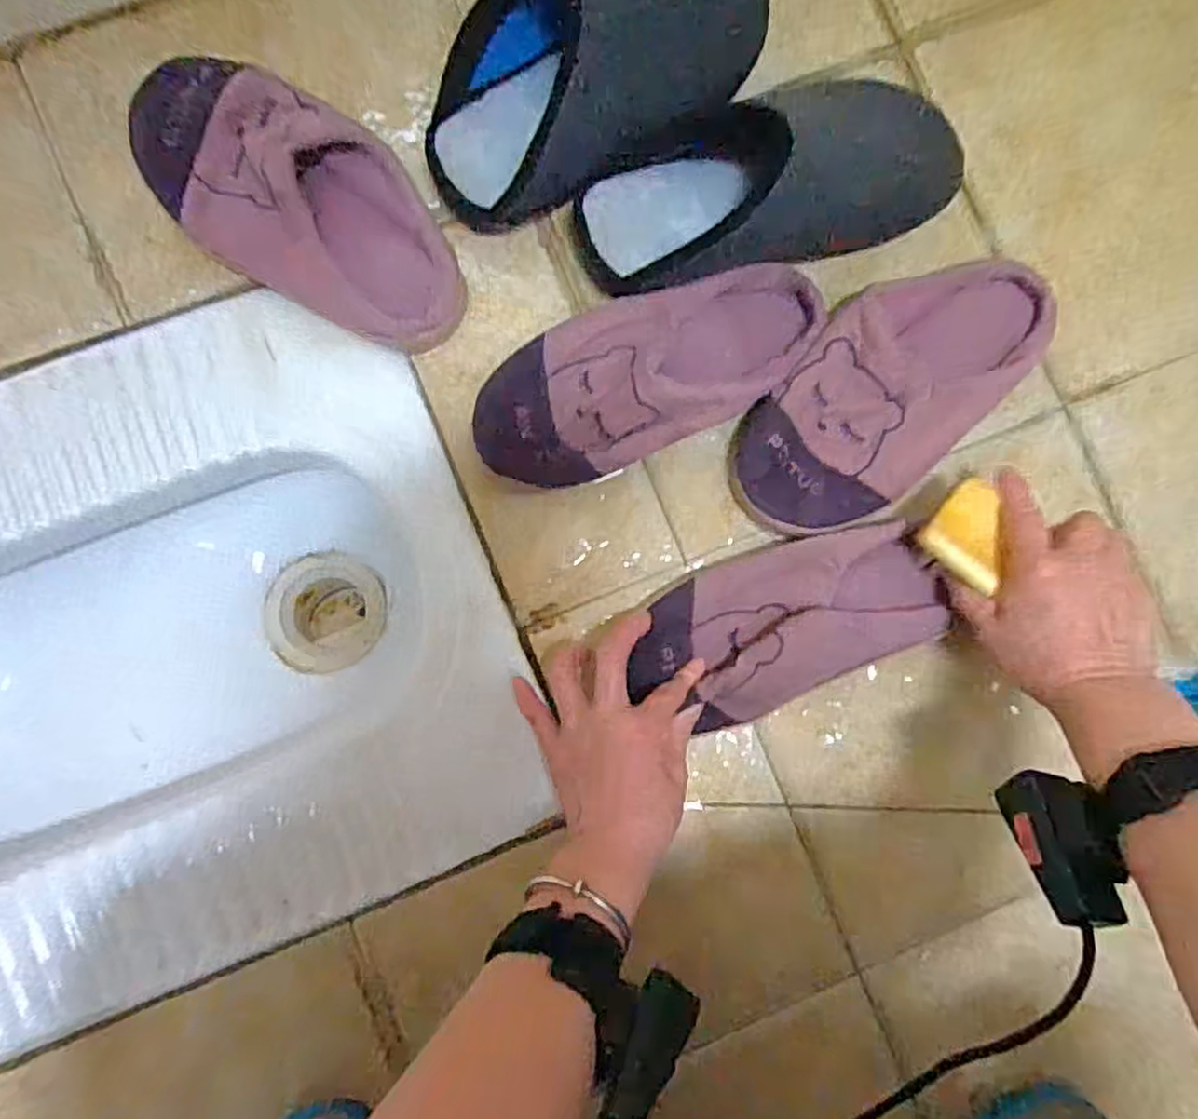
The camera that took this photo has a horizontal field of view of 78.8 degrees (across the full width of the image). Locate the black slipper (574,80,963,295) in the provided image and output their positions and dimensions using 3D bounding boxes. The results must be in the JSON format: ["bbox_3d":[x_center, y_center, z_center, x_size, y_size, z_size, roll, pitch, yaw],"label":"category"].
[{"bbox_3d":[0.114,-0.248,0.494,0.263,0.069,0.098,-16,87,-2],"label":"black slipper"}]

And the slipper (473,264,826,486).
[{"bbox_3d":[0.034,-0.126,0.490,0.246,0.056,0.103,-23,88,-3],"label":"slipper"}]

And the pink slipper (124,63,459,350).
[{"bbox_3d":[-0.195,-0.236,0.491,0.232,0.052,0.114,29,86,0],"label":"pink slipper"}]

